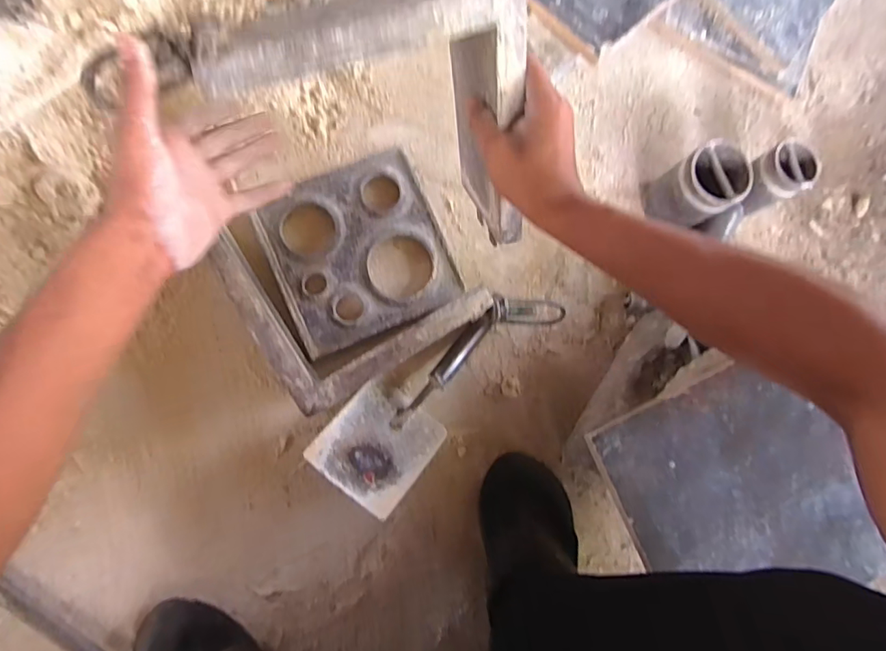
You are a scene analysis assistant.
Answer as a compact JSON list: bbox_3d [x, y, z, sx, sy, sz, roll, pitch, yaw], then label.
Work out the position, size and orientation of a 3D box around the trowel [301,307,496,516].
[{"bbox_3d":[-0.027,0.083,0.591,0.110,0.070,0.245,43,81,-2],"label":"trowel"}]

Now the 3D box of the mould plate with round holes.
[{"bbox_3d":[-0.101,-0.089,0.624,0.199,0.024,0.193,-26,89,-10],"label":"mould plate with round holes"}]

